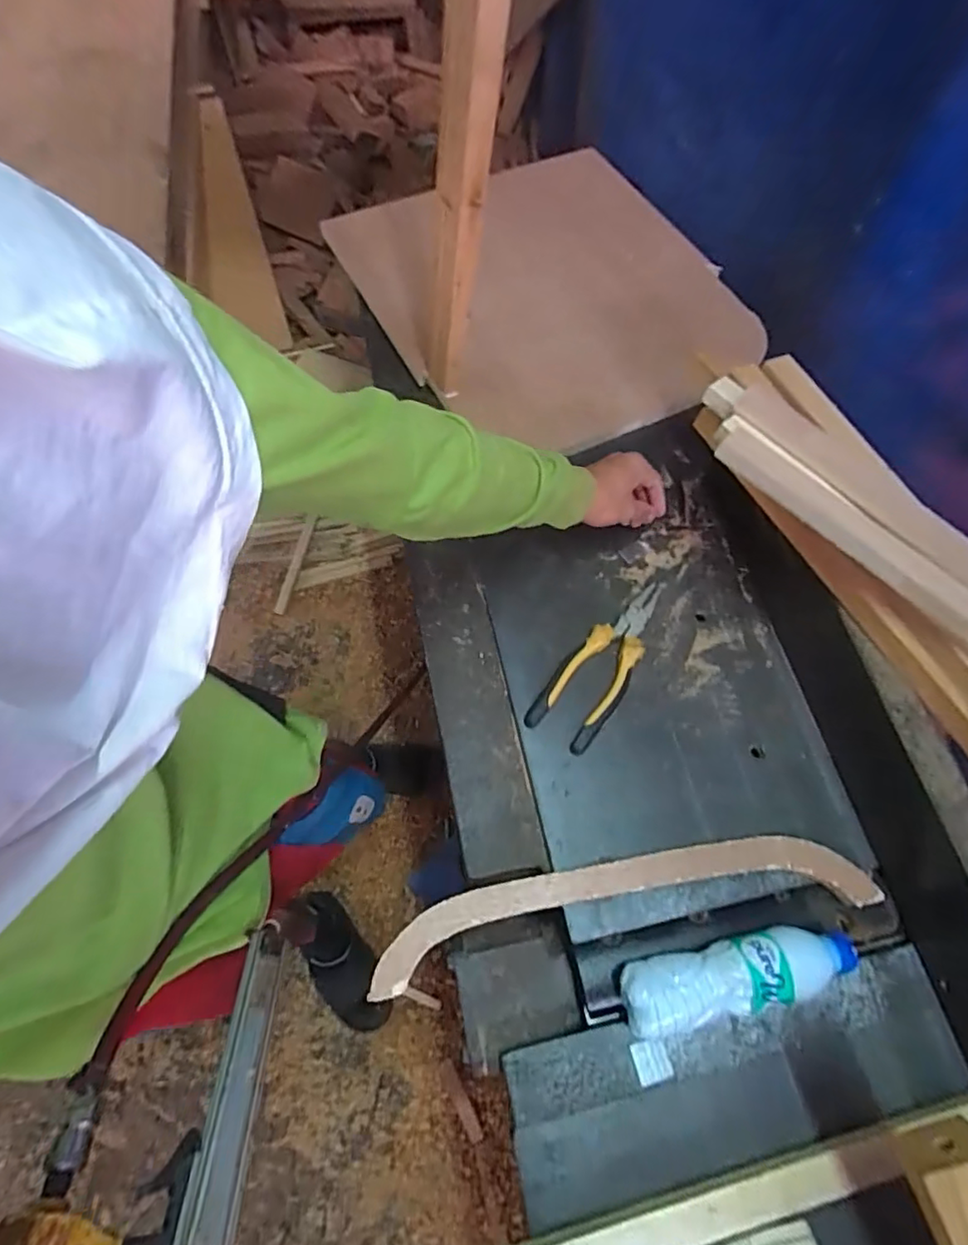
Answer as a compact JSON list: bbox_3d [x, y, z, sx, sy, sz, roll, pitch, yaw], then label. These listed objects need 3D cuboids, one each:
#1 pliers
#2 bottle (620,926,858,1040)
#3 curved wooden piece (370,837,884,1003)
[{"bbox_3d":[0.126,0.038,0.611,0.066,0.027,0.204,33,70,14],"label":"pliers"},{"bbox_3d":[0.210,0.291,0.487,0.194,0.048,0.055,-10,66,-4],"label":"bottle"},{"bbox_3d":[0.122,0.246,0.518,0.428,0.031,0.066,-9,66,-4],"label":"curved wooden piece"}]

